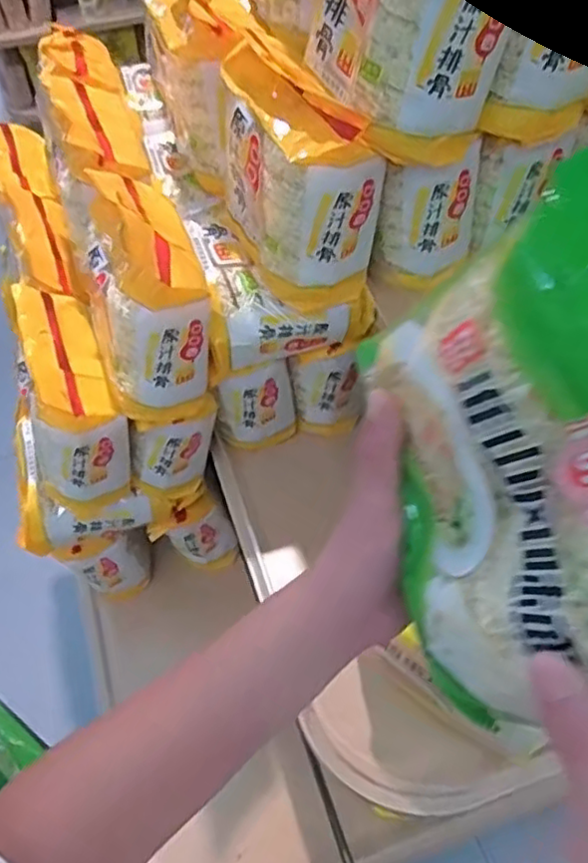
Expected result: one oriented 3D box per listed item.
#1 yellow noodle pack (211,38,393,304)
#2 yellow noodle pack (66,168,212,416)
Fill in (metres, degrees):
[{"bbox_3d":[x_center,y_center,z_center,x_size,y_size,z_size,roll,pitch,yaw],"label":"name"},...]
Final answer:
[{"bbox_3d":[0.002,-0.242,0.640,0.106,0.181,0.180,-18,55,-10],"label":"yellow noodle pack"},{"bbox_3d":[-0.165,-0.168,0.699,0.122,0.195,0.229,-18,55,-10],"label":"yellow noodle pack"}]

